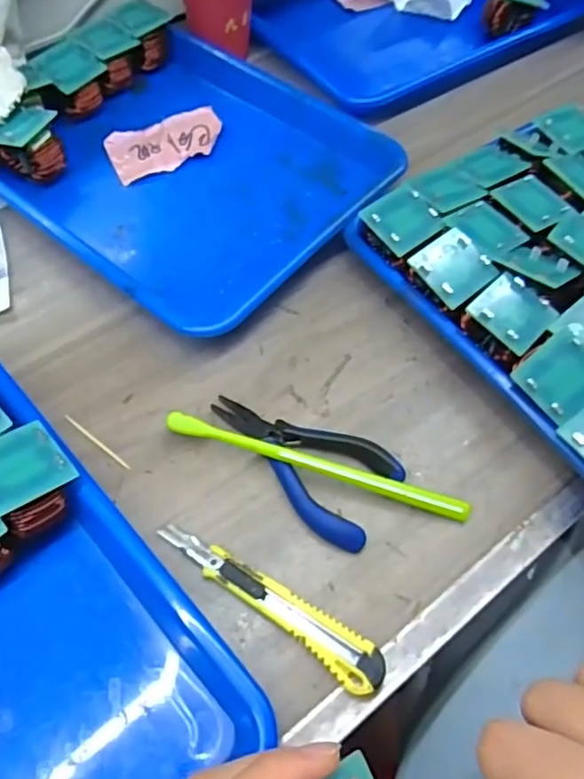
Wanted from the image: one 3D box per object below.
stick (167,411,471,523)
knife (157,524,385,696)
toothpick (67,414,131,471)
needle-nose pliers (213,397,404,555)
[{"bbox_3d":[0.015,0.048,0.362,0.187,0.018,0.011,16,63,5],"label":"stick"},{"bbox_3d":[-0.013,0.113,0.323,0.140,0.015,0.023,31,63,15],"label":"knife"},{"bbox_3d":[-0.124,0.033,0.376,0.056,0.004,0.004,35,64,17],"label":"toothpick"},{"bbox_3d":[0.001,0.042,0.365,0.124,0.018,0.062,30,63,15],"label":"needle-nose pliers"}]

